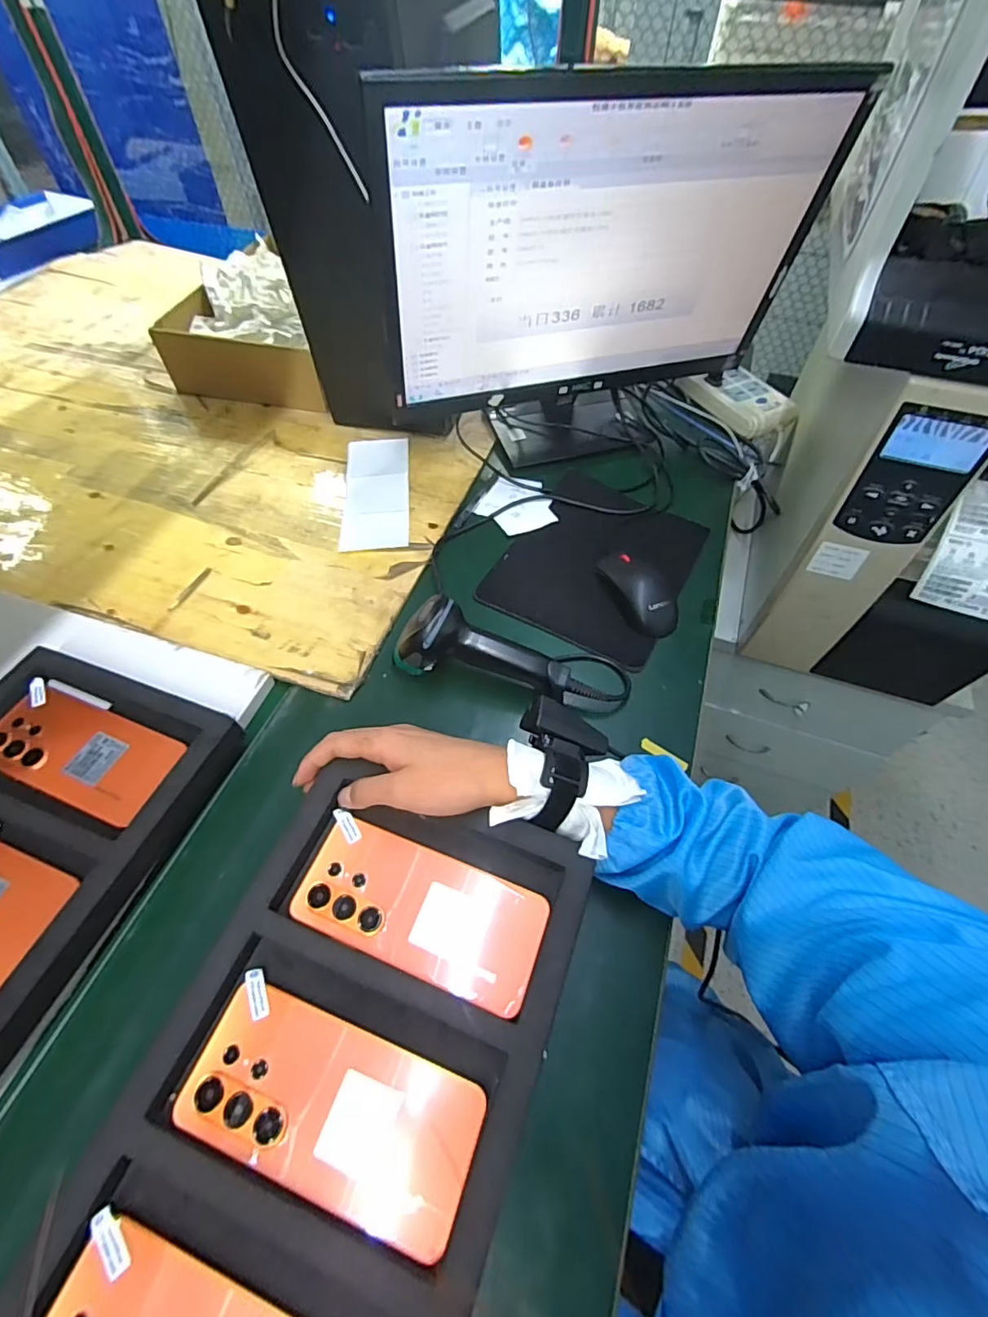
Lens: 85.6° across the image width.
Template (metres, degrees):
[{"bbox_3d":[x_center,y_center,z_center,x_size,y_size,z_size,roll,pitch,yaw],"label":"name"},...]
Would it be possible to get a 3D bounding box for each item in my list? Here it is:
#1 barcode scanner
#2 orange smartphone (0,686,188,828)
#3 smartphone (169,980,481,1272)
[{"bbox_3d":[0.012,-0.004,0.513,0.212,0.069,0.056,11,56,7],"label":"barcode scanner"},{"bbox_3d":[-0.346,0.078,0.452,0.169,0.010,0.079,18,54,13],"label":"orange smartphone"},{"bbox_3d":[-0.095,0.262,0.311,0.168,0.005,0.077,17,57,10],"label":"smartphone"}]

